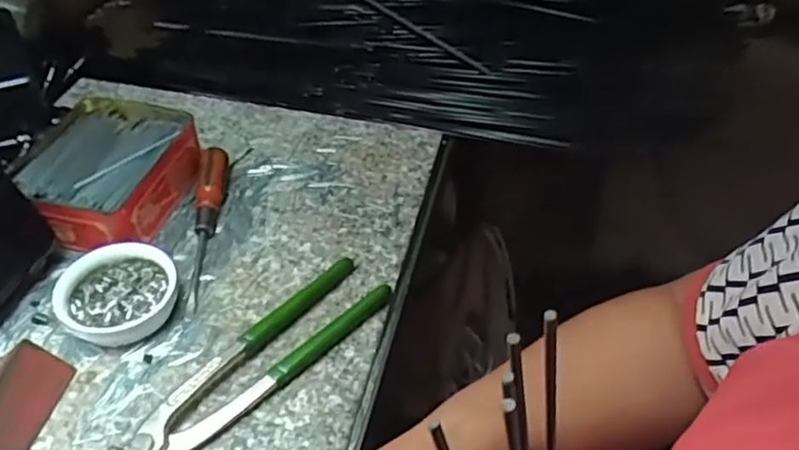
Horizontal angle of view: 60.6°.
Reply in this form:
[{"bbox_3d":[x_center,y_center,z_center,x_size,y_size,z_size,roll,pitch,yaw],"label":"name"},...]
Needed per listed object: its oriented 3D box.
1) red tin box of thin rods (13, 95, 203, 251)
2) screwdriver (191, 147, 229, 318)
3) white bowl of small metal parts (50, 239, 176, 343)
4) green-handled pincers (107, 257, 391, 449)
[{"bbox_3d":[-0.218,-0.039,0.513,0.110,0.043,0.125,12,45,11],"label":"red tin box of thin rods"},{"bbox_3d":[-0.143,-0.002,0.496,0.020,0.023,0.142,-1,44,-3],"label":"screwdriver"},{"bbox_3d":[-0.183,0.045,0.443,0.071,0.027,0.064,-34,54,-31],"label":"white bowl of small metal parts"},{"bbox_3d":[-0.090,0.083,0.411,0.193,0.015,0.044,-34,54,-31],"label":"green-handled pincers"}]

